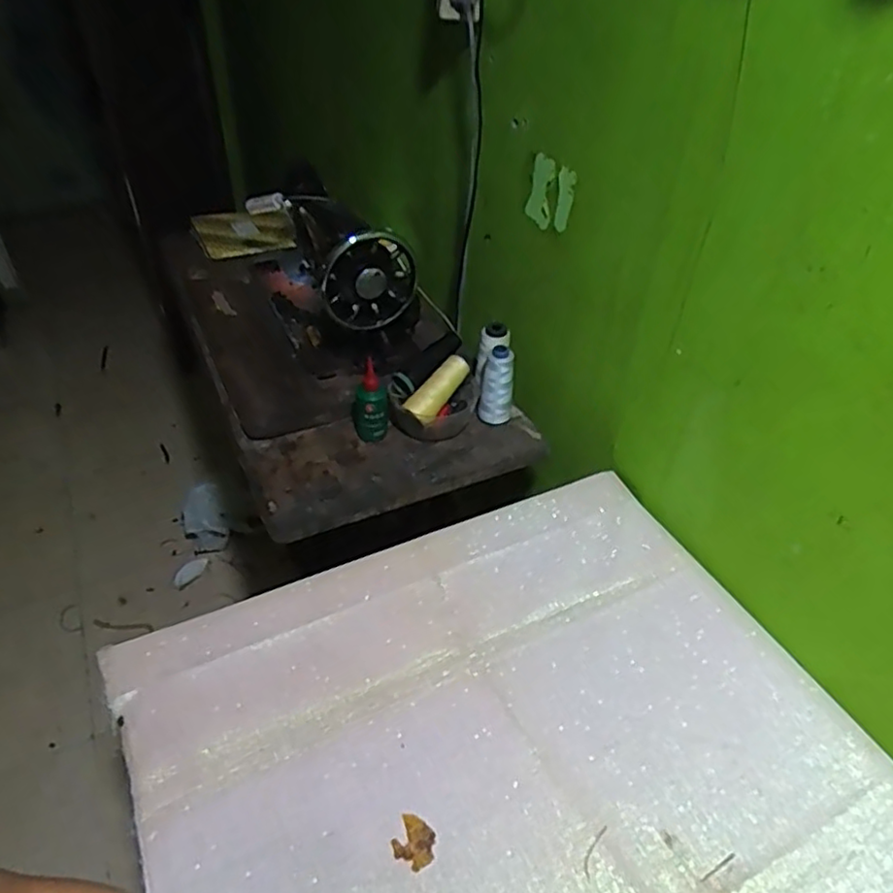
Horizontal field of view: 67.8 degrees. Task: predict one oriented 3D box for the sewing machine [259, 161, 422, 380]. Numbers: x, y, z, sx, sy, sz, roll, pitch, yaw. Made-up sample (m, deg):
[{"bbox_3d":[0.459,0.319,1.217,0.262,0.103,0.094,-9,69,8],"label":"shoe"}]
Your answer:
[{"bbox_3d":[-0.193,-0.288,1.054,0.169,0.222,0.395,-12,44,-17],"label":"sewing machine"}]

